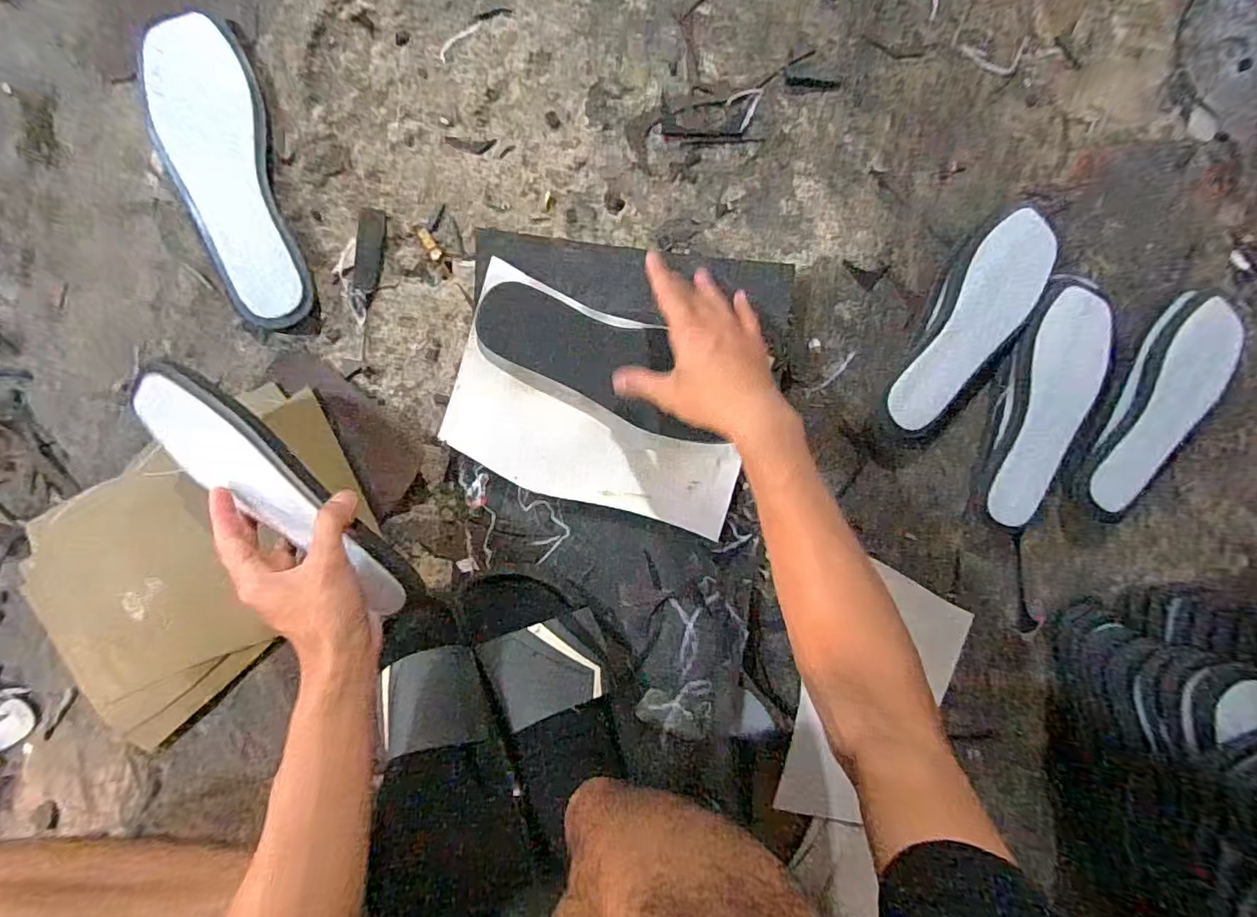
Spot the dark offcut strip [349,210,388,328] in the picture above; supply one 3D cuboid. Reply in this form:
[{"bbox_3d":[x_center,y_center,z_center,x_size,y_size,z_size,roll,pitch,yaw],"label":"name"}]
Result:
[{"bbox_3d":[-0.238,-0.177,0.506,0.023,0.007,0.100,9,94,-5],"label":"dark offcut strip"}]

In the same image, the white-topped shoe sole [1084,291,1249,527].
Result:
[{"bbox_3d":[0.550,-0.052,0.582,0.075,0.054,0.243,24,90,-10],"label":"white-topped shoe sole"}]

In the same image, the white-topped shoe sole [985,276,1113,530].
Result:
[{"bbox_3d":[0.423,-0.053,0.567,0.088,0.035,0.252,8,96,-7],"label":"white-topped shoe sole"}]

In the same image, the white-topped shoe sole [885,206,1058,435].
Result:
[{"bbox_3d":[0.333,-0.130,0.552,0.088,0.039,0.242,33,92,-8],"label":"white-topped shoe sole"}]

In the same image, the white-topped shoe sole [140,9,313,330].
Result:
[{"bbox_3d":[-0.345,-0.237,0.475,0.092,0.022,0.250,-12,96,-4],"label":"white-topped shoe sole"}]

